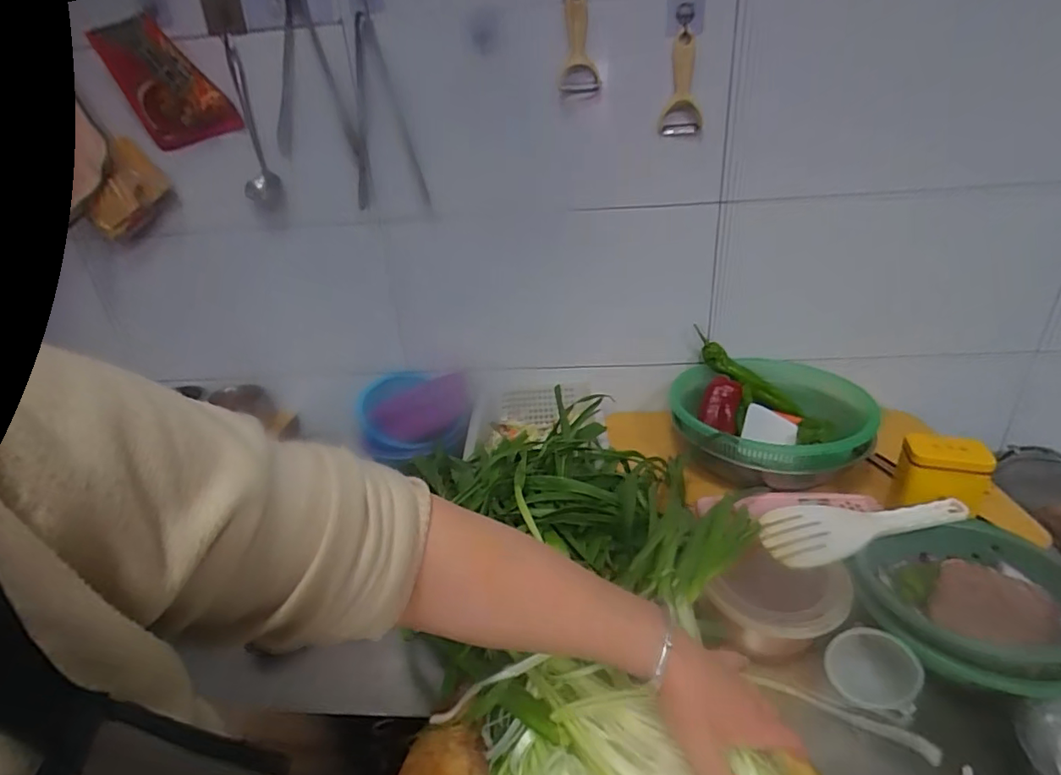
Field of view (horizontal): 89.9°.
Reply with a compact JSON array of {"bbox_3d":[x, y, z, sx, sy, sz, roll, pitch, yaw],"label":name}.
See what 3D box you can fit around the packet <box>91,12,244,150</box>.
[{"bbox_3d":[-0.566,-0.470,0.826,0.161,0.169,0.023,-6,38,17],"label":"packet"}]

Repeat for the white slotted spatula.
[{"bbox_3d":[0.410,0.166,0.666,0.246,0.018,0.084,-11,27,-13],"label":"white slotted spatula"}]

